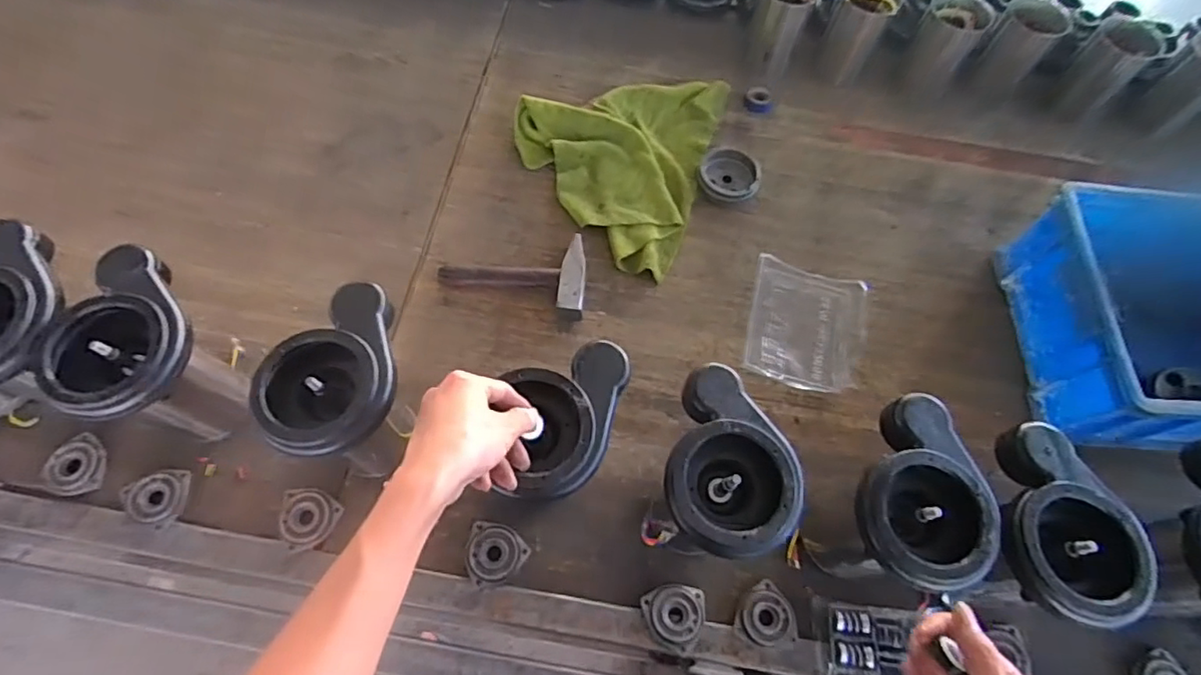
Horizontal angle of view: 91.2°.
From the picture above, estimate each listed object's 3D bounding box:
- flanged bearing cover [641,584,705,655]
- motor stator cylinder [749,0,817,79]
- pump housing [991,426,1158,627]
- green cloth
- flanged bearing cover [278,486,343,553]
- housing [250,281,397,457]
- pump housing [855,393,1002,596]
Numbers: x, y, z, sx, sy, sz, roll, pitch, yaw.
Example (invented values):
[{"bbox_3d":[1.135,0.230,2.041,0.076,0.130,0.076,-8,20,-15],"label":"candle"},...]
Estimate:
[{"bbox_3d":[0.083,0.296,0.626,0.066,0.026,0.064,-17,67,-10],"label":"flanged bearing cover"},{"bbox_3d":[0.285,-0.509,0.948,0.093,0.121,0.082,20,66,6],"label":"motor stator cylinder"},{"bbox_3d":[0.413,0.166,0.532,0.114,0.045,0.172,-6,66,-6],"label":"pump housing"},{"bbox_3d":[0.017,-0.285,0.883,0.293,0.033,0.376,20,66,6],"label":"green cloth"},{"bbox_3d":[-0.317,0.202,0.649,0.063,0.019,0.065,2,65,-2],"label":"flanged bearing cover"},{"bbox_3d":[-0.253,0.031,0.553,0.118,0.047,0.149,-11,66,-8],"label":"housing"},{"bbox_3d":[0.284,0.145,0.541,0.122,0.055,0.163,-15,67,-10],"label":"pump housing"}]

